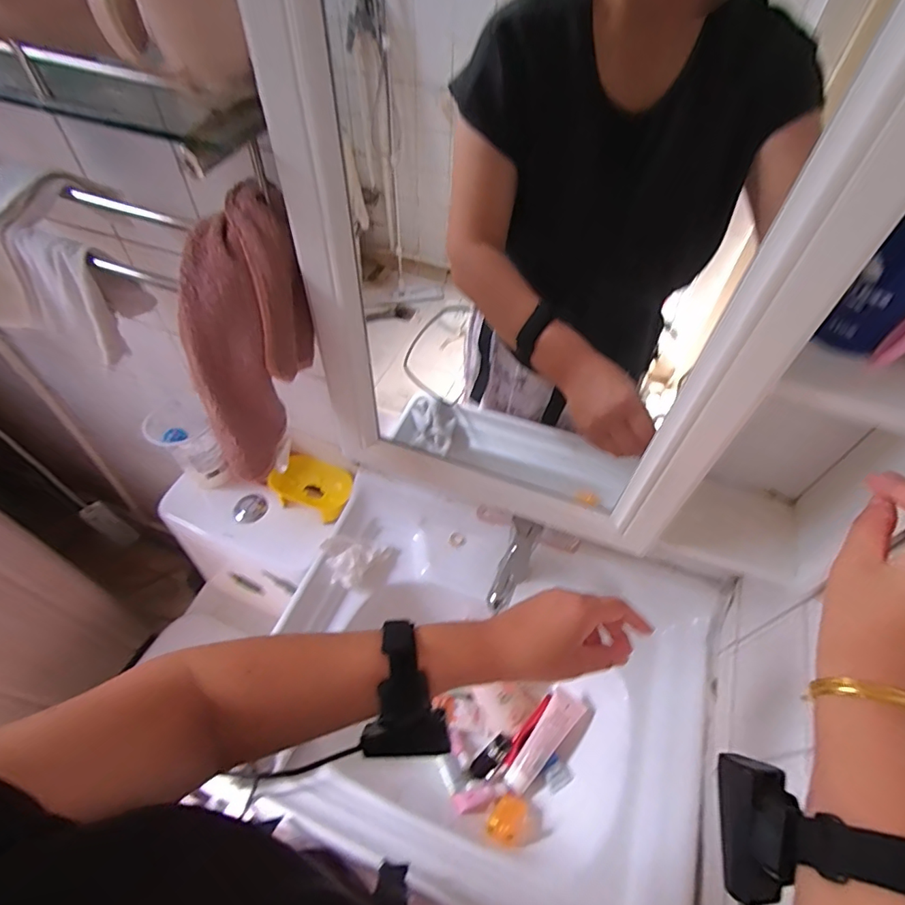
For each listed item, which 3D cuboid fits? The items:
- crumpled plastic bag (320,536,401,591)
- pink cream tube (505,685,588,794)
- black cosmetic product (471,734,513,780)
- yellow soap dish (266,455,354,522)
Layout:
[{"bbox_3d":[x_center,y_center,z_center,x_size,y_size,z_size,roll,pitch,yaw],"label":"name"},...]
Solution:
[{"bbox_3d":[-0.150,0.181,0.812,0.117,0.050,0.082,2,53,-2],"label":"crumpled plastic bag"},{"bbox_3d":[0.135,0.423,0.737,0.046,0.027,0.151,35,76,21],"label":"pink cream tube"},{"bbox_3d":[0.060,0.446,0.738,0.029,0.027,0.070,40,88,24],"label":"black cosmetic product"},{"bbox_3d":[-0.244,0.061,0.889,0.152,0.034,0.093,19,80,18],"label":"yellow soap dish"}]

